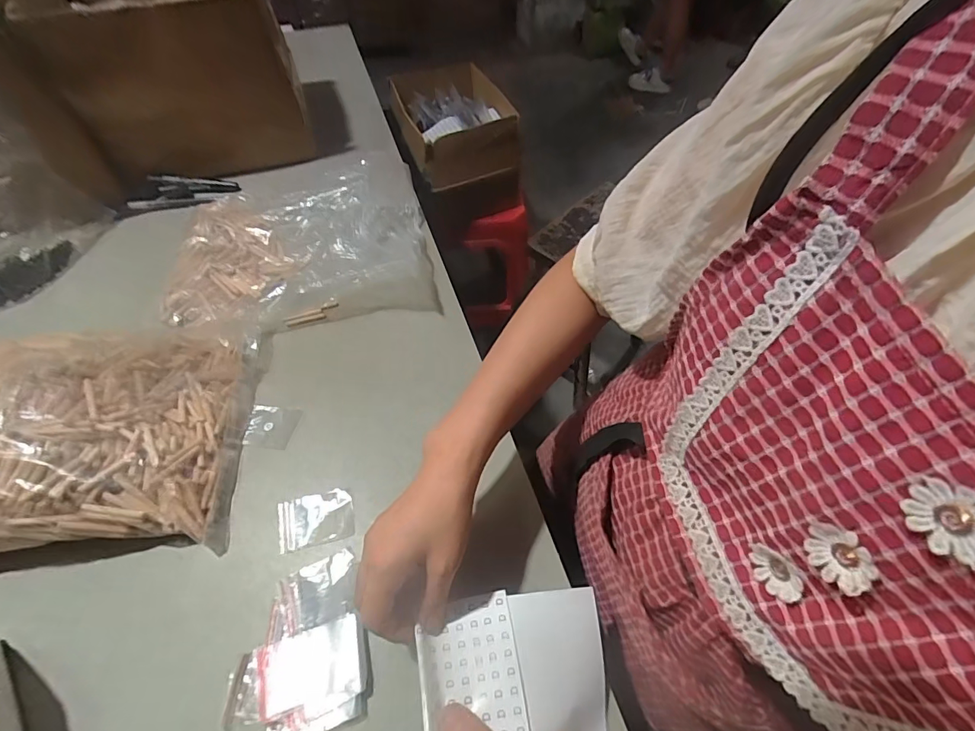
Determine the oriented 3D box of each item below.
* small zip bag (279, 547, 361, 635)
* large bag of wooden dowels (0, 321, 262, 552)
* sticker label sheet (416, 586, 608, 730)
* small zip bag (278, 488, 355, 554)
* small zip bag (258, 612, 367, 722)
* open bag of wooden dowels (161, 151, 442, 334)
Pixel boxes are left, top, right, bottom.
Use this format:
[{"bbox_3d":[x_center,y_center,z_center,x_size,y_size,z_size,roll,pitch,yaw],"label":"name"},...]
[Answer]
[{"bbox_3d":[-0.150,0.203,0.412,0.066,0.004,0.054,-21,52,-14],"label":"small zip bag"},{"bbox_3d":[-0.429,0.058,0.449,0.342,0.079,0.258,-9,54,-9],"label":"large bag of wooden dowels"},{"bbox_3d":[0.024,0.233,0.341,0.141,0.036,0.116,-6,53,-8],"label":"sticker label sheet"},{"bbox_3d":[-0.169,0.151,0.450,0.072,0.009,0.050,-12,60,-11],"label":"small zip bag"},{"bbox_3d":[-0.144,0.247,0.374,0.083,0.004,0.057,-17,49,-7],"label":"small zip bag"},{"bbox_3d":[-0.268,-0.177,0.632,0.357,0.084,0.282,-8,53,-9],"label":"open bag of wooden dowels"}]

